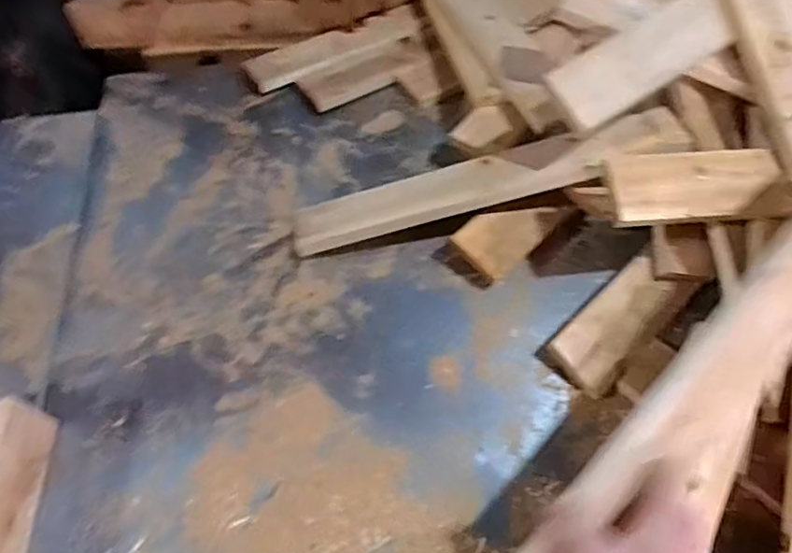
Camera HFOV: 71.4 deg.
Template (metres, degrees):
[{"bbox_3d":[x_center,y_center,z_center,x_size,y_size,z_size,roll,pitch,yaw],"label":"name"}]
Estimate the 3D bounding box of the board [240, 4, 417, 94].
[{"bbox_3d":[-0.101,-0.411,0.975,0.330,0.014,0.101,-24,59,-14],"label":"board"}]

